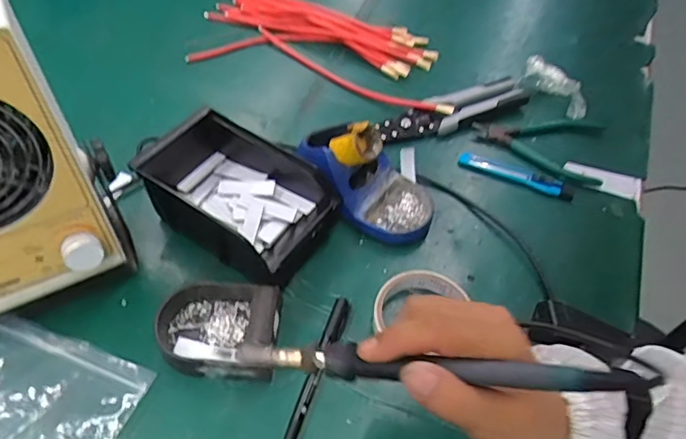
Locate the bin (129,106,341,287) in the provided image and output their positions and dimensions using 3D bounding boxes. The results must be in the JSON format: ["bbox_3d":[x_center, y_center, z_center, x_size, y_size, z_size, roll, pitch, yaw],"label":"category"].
[{"bbox_3d":[-0.099,-0.022,0.518,0.172,0.067,0.118,29,57,18],"label":"bin"}]

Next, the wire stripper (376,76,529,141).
[{"bbox_3d":[0.134,-0.133,0.654,0.193,0.015,0.049,-18,57,-16],"label":"wire stripper"}]

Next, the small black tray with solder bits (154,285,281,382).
[{"bbox_3d":[-0.107,0.093,0.457,0.101,0.029,0.080,5,54,1],"label":"small black tray with solder bits"}]

